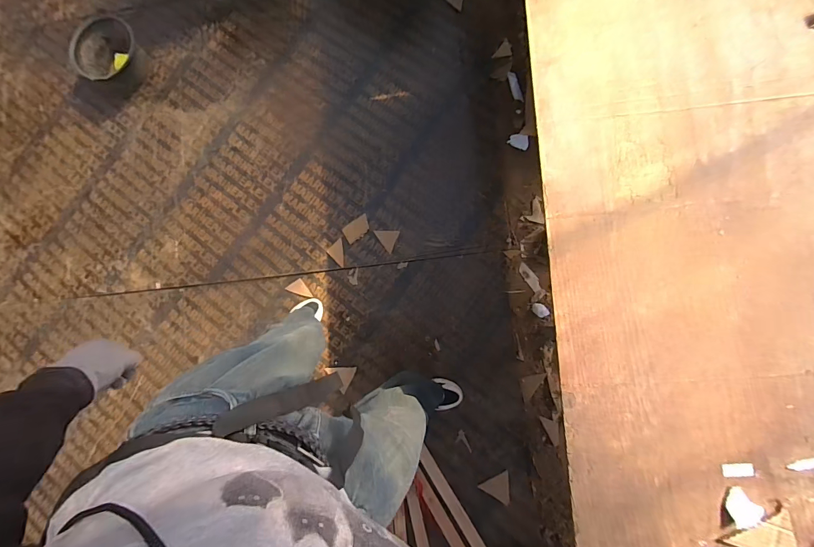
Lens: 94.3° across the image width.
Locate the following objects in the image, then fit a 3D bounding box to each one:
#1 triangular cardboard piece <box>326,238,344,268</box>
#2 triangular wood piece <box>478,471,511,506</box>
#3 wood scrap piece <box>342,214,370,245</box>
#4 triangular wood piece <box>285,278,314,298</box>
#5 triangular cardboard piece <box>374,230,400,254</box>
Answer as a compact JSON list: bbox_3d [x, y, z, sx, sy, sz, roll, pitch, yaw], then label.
[{"bbox_3d":[-0.243,-0.077,1.383,0.085,0.006,0.071,44,90,9],"label":"triangular cardboard piece"},{"bbox_3d":[0.315,0.741,1.284,0.106,0.009,0.097,-28,82,1],"label":"triangular wood piece"},{"bbox_3d":[-0.181,-0.163,1.381,0.103,0.007,0.068,-35,81,2],"label":"wood scrap piece"},{"bbox_3d":[-0.390,0.050,1.390,0.104,0.004,0.053,15,80,11],"label":"triangular wood piece"},{"bbox_3d":[-0.073,-0.115,1.361,0.083,0.006,0.078,2,84,7],"label":"triangular cardboard piece"}]

